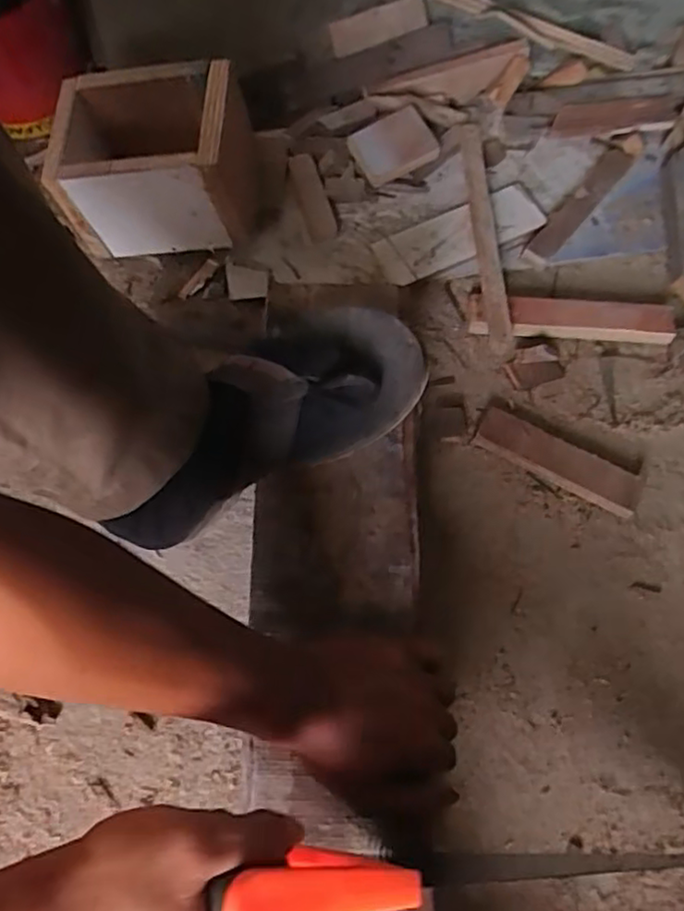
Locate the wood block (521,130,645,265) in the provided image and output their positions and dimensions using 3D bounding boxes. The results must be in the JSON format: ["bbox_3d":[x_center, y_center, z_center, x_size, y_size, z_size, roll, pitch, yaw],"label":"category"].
[{"bbox_3d":[0.252,-0.268,0.658,0.029,0.012,0.203,36,72,13],"label":"wood block"}]

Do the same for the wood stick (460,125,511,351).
[{"bbox_3d":[0.139,-0.224,0.628,0.020,0.023,0.260,-3,68,-2],"label":"wood stick"}]

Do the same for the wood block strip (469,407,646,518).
[{"bbox_3d":[0.190,0.006,0.563,0.146,0.016,0.039,26,70,9],"label":"wood block strip"}]

